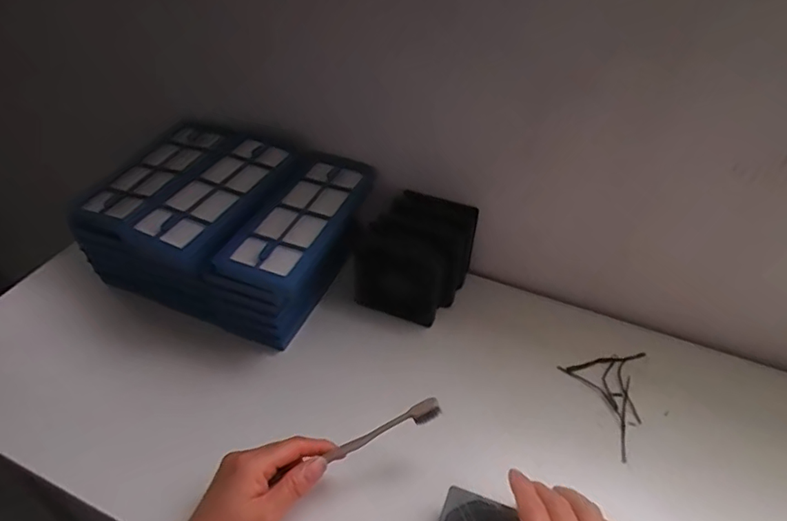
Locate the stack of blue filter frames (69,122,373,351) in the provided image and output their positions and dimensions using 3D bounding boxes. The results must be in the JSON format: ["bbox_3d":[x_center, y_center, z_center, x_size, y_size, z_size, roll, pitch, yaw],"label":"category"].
[{"bbox_3d":[-0.183,-0.042,0.602,0.264,0.122,0.191,18,45,17],"label":"stack of blue filter frames"}]

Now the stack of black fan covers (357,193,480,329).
[{"bbox_3d":[0.026,-0.006,0.608,0.105,0.087,0.119,21,46,21],"label":"stack of black fan covers"}]

